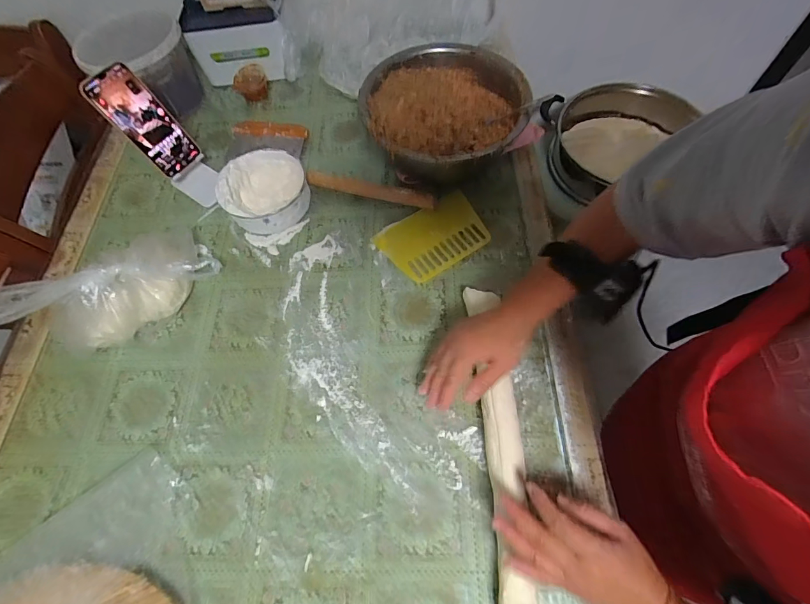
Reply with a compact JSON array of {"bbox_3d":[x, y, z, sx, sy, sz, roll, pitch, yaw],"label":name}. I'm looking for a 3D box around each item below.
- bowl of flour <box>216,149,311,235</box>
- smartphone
[{"bbox_3d":[-0.226,-0.182,0.633,0.131,0.070,0.134,-2,64,4],"label":"bowl of flour"},{"bbox_3d":[-0.405,-0.278,0.606,0.074,0.160,0.009,-44,48,-11],"label":"smartphone"}]

